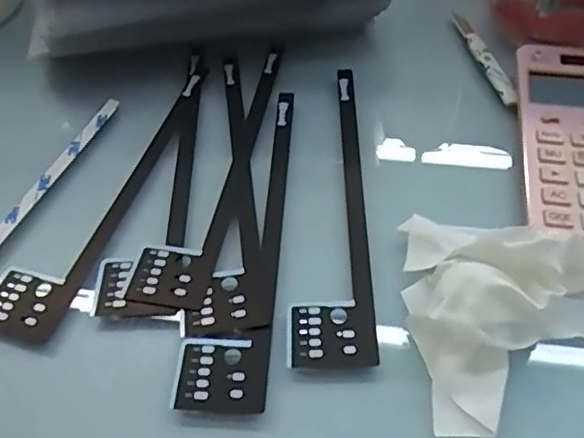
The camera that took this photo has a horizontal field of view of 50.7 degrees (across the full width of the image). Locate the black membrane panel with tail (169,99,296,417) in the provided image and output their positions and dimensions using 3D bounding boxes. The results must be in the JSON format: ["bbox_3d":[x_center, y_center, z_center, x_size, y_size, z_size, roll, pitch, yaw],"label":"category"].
[{"bbox_3d":[-0.024,0.006,0.351,0.044,0.006,0.211,4,52,4],"label":"black membrane panel with tail"}]

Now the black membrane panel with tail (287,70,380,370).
[{"bbox_3d":[0.022,-0.013,0.365,0.044,0.004,0.215,0,52,2],"label":"black membrane panel with tail"}]

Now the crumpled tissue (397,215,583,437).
[{"bbox_3d":[0.114,0.037,0.295,0.110,0.041,0.117,-1,52,1],"label":"crumpled tissue"}]

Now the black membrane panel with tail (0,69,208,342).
[{"bbox_3d":[-0.107,-0.021,0.375,0.041,0.007,0.210,17,56,11],"label":"black membrane panel with tail"}]

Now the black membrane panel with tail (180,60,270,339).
[{"bbox_3d":[-0.046,-0.026,0.373,0.044,0.004,0.207,-7,52,-3],"label":"black membrane panel with tail"}]

